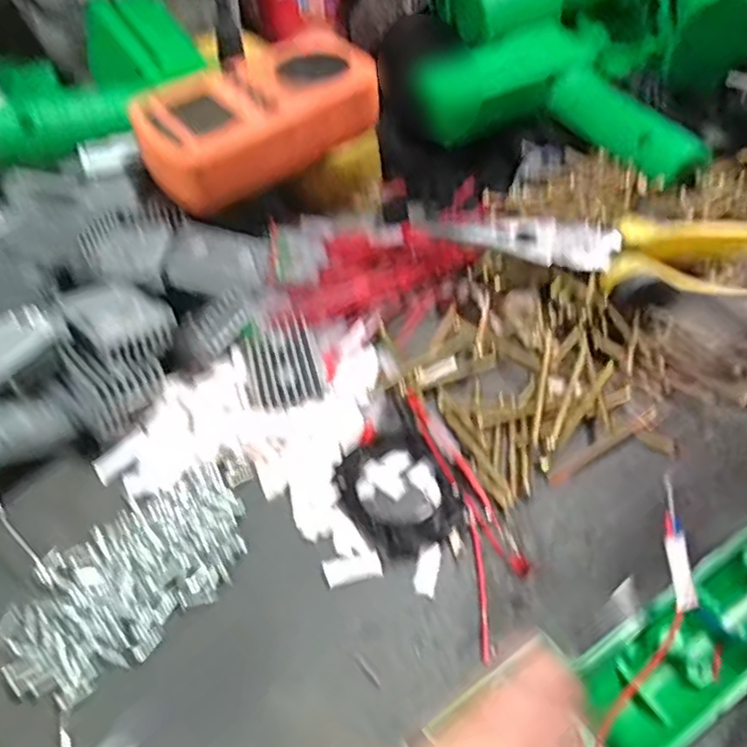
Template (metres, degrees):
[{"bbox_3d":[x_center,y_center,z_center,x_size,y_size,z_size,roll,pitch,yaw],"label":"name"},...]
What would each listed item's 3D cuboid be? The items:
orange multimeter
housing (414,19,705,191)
[{"bbox_3d":[-0.061,-0.138,0.354,0.073,0.034,0.129,37,62,26],"label":"orange multimeter"},{"bbox_3d":[0.110,-0.164,0.392,0.179,0.034,0.099,28,58,21],"label":"housing"}]

